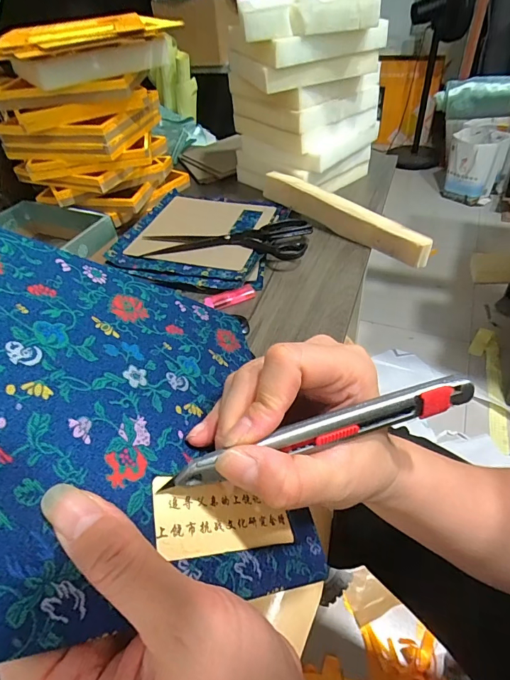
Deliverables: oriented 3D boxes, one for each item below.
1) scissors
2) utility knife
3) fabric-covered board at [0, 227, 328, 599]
[{"bbox_3d":[-0.040,-0.149,0.576,0.230,0.015,0.101,4,45,10],"label":"scissors"},{"bbox_3d":[0.033,0.041,0.178,0.143,0.012,0.011,-14,46,-11],"label":"utility knife"},{"bbox_3d":[-0.055,0.029,0.192,0.172,0.009,0.171,16,44,-38],"label":"fabric-covered board"}]

